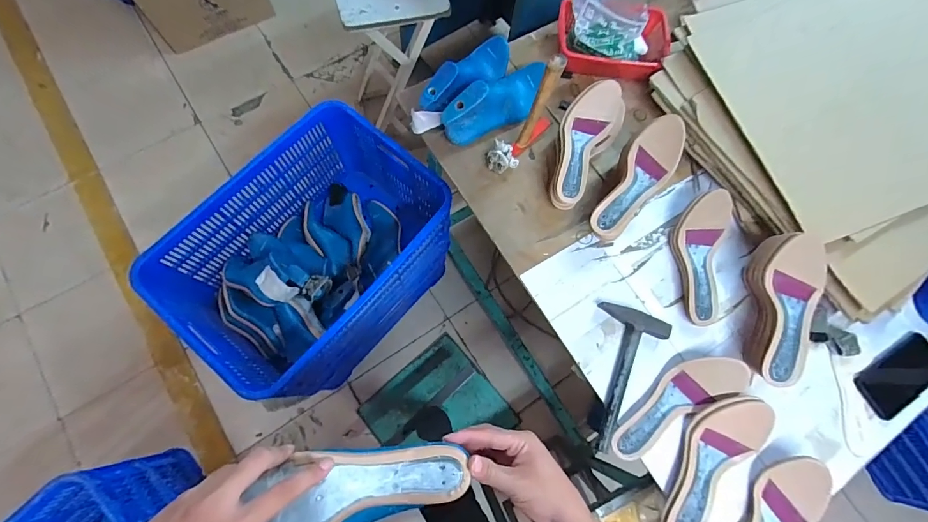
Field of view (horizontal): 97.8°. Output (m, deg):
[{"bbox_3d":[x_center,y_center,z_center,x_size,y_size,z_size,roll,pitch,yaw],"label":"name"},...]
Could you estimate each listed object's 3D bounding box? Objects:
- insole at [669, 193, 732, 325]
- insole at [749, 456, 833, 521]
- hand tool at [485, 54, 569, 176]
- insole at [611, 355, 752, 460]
[{"bbox_3d":[0.419,-0.006,0.710,0.091,0.069,0.227,14,73,0],"label":"insole"},{"bbox_3d":[0.449,0.396,0.590,0.084,0.056,0.237,42,75,9],"label":"insole"},{"bbox_3d":[0.112,-0.257,0.689,0.056,0.231,0.158,41,75,8],"label":"hand tool"},{"bbox_3d":[0.336,0.225,0.640,0.237,0.045,0.078,-29,77,-12],"label":"insole"}]

